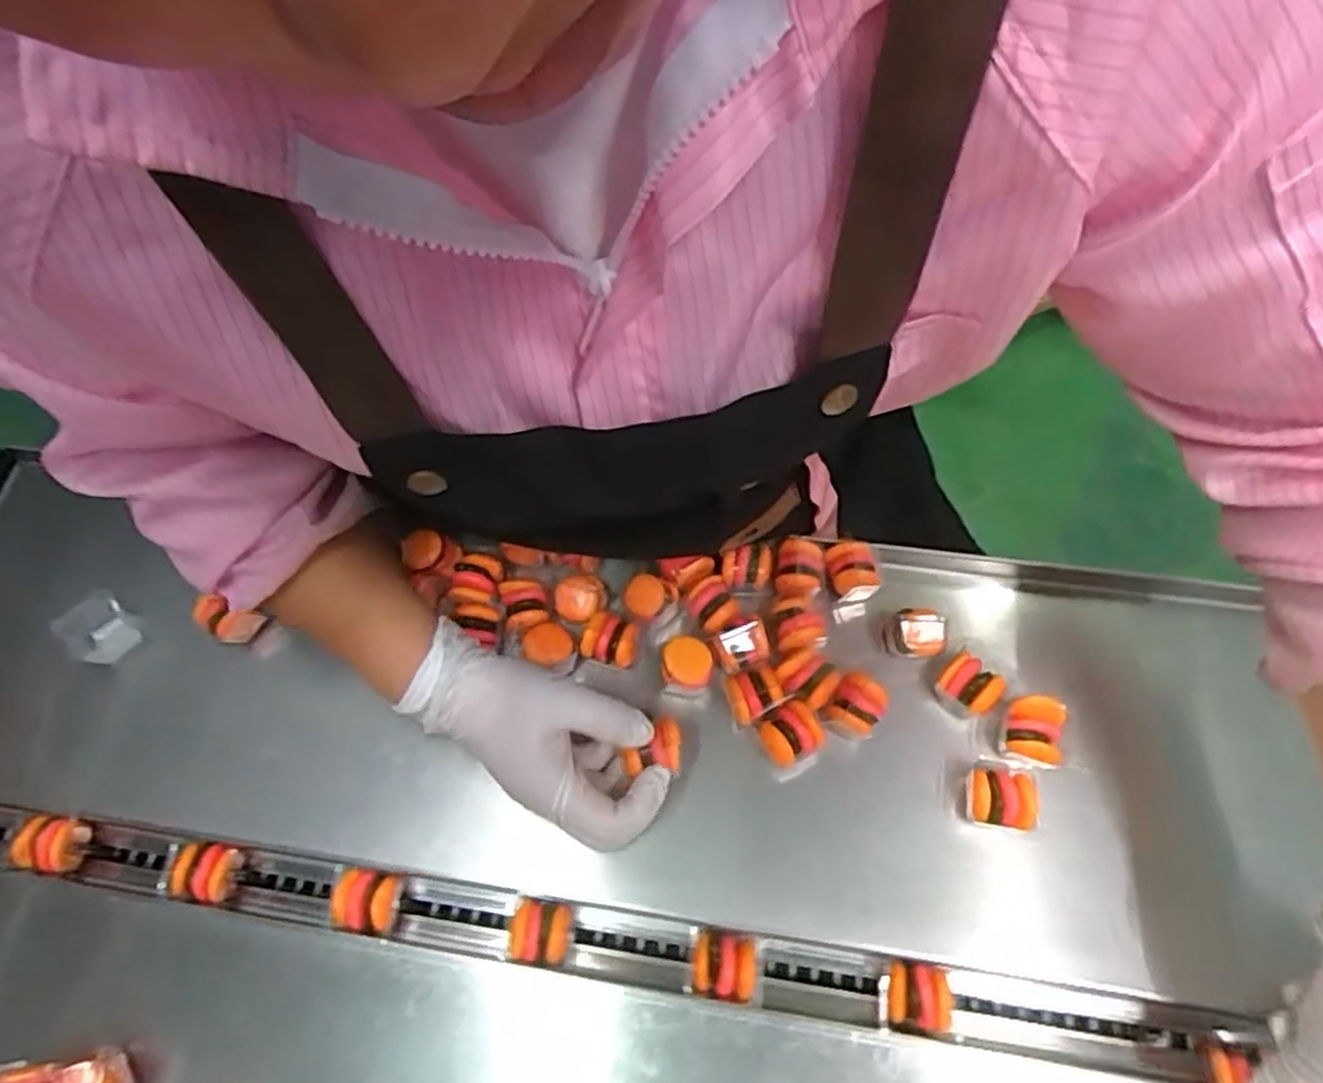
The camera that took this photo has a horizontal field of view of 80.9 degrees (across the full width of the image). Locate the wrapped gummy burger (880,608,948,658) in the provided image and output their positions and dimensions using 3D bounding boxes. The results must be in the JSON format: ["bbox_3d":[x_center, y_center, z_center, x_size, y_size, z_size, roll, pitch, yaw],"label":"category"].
[{"bbox_3d":[0.157,0.058,0.477,0.037,0.023,0.028,-8,68,-4],"label":"wrapped gummy burger"}]

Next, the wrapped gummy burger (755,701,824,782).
[{"bbox_3d":[0.075,0.118,0.456,0.035,0.036,0.035,-35,72,-14],"label":"wrapped gummy burger"}]

